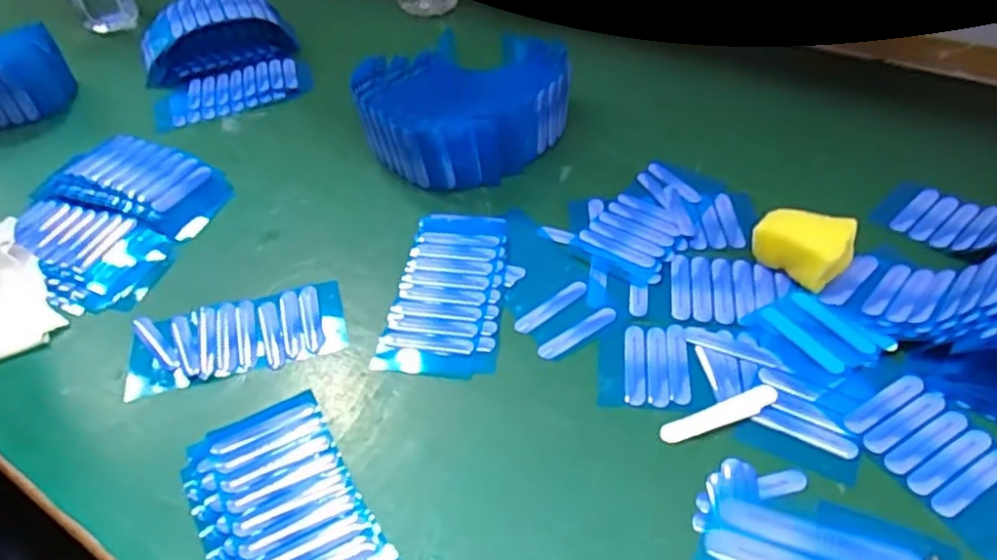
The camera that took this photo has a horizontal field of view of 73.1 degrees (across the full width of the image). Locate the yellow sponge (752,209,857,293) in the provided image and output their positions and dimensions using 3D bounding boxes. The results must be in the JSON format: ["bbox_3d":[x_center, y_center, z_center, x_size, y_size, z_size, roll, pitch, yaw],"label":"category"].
[{"bbox_3d":[0.178,-0.020,0.391,0.049,0.028,0.049,28,54,28],"label":"yellow sponge"}]

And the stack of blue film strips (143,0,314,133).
[{"bbox_3d":[-0.241,-0.199,0.582,0.134,0.049,0.132,-21,48,-15],"label":"stack of blue film strips"}]

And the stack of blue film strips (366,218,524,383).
[{"bbox_3d":[-0.026,0.005,0.400,0.066,0.006,0.126,4,46,9],"label":"stack of blue film strips"}]

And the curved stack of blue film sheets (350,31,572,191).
[{"bbox_3d":[-0.022,-0.124,0.486,0.146,0.054,0.117,-9,46,-4],"label":"curved stack of blue film sheets"}]

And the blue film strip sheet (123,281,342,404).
[{"bbox_3d":[-0.148,0.032,0.383,0.117,0.004,0.054,-13,46,-7],"label":"blue film strip sheet"}]

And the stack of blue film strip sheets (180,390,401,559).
[{"bbox_3d":[-0.097,0.107,0.303,0.070,0.012,0.131,-27,49,-19],"label":"stack of blue film strip sheets"}]

